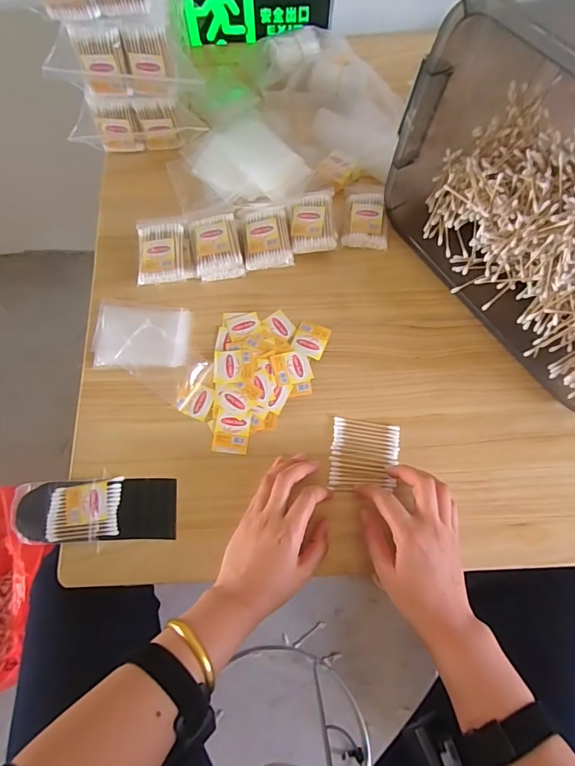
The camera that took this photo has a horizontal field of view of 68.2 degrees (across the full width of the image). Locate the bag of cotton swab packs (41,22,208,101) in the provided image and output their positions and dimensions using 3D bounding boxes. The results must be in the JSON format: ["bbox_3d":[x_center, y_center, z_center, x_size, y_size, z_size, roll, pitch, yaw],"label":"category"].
[{"bbox_3d":[-0.195,-0.376,0.497,0.163,0.070,0.025,-3,72,0],"label":"bag of cotton swab packs"}]

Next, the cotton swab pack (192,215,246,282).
[{"bbox_3d":[-0.086,-0.169,0.523,0.056,0.023,0.076,-11,75,-1],"label":"cotton swab pack"}]

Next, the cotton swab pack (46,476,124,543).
[{"bbox_3d":[-0.215,0.135,0.451,0.072,0.010,0.057,-5,75,0],"label":"cotton swab pack"}]

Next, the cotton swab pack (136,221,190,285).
[{"bbox_3d":[-0.152,-0.161,0.522,0.060,0.025,0.082,-6,75,0],"label":"cotton swab pack"}]

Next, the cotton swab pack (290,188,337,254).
[{"bbox_3d":[0.031,-0.200,0.530,0.055,0.021,0.083,-3,75,1],"label":"cotton swab pack"}]

